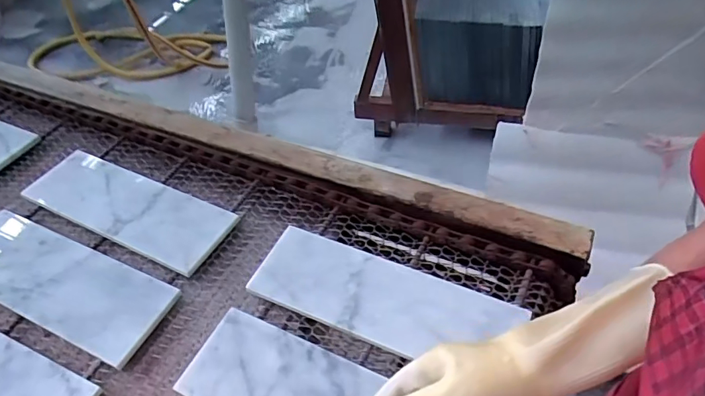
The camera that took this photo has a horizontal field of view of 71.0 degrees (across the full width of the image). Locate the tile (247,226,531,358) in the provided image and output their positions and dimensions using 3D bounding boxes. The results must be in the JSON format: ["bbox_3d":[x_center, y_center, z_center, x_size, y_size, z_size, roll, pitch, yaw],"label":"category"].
[{"bbox_3d":[0.033,0.112,0.577,0.294,0.013,0.114,18,49,19],"label":"tile"}]

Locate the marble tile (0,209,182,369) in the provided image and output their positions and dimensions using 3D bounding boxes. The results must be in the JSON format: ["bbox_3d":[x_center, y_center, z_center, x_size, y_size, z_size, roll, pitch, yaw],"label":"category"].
[{"bbox_3d":[-0.371,0.096,0.622,0.329,0.016,0.115,18,51,20],"label":"marble tile"}]

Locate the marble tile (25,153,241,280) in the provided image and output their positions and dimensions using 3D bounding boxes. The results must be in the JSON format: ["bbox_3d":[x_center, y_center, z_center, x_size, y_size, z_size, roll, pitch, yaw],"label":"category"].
[{"bbox_3d":[-0.326,0.007,0.710,0.333,0.018,0.110,20,51,22],"label":"marble tile"}]

